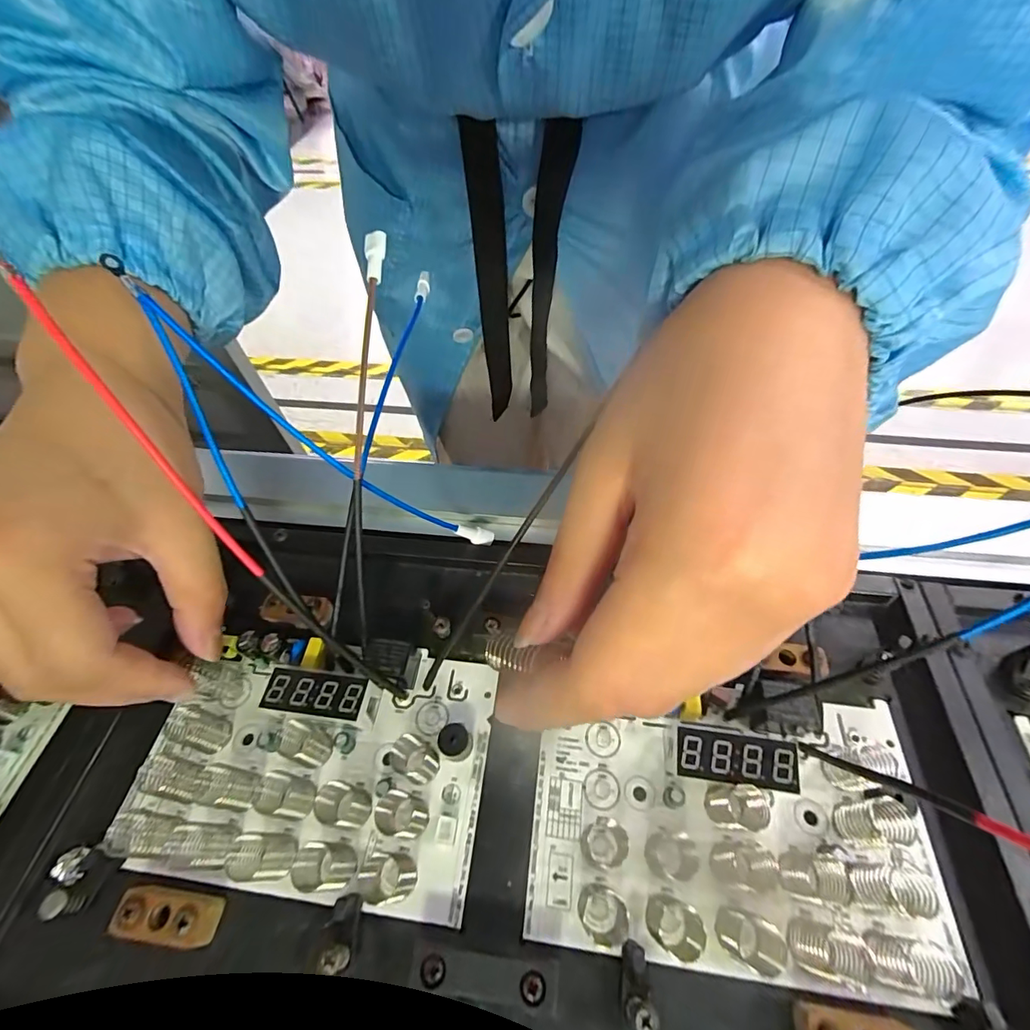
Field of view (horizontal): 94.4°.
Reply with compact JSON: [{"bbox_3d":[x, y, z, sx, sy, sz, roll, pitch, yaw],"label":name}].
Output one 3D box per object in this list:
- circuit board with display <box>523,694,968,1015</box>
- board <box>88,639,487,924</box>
[{"bbox_3d":[0.074,0.105,0.166,0.131,0.022,0.084,4,54,6],"label":"circuit board with display"},{"bbox_3d":[-0.080,0.091,0.185,0.132,0.020,0.087,4,56,7],"label":"board"}]

